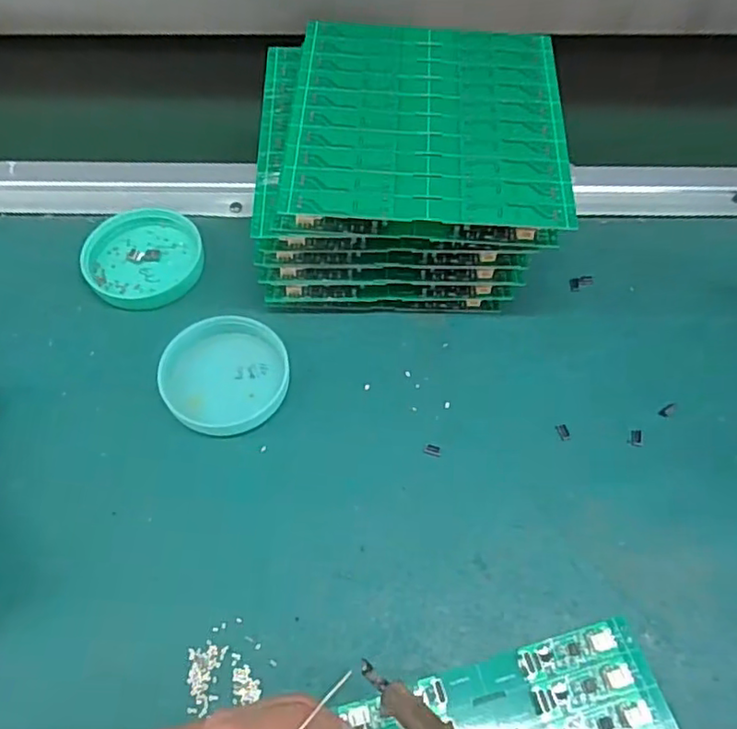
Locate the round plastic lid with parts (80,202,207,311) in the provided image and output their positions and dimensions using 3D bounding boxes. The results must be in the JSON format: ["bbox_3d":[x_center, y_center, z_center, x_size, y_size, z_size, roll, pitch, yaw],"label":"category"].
[{"bbox_3d":[-0.132,-0.065,0.357,0.064,0.014,0.065,0,59,0],"label":"round plastic lid with parts"}]

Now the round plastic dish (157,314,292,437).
[{"bbox_3d":[-0.074,0.003,0.318,0.061,0.013,0.066,0,59,0],"label":"round plastic dish"}]

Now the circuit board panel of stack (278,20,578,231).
[{"bbox_3d":[0.031,-0.127,0.309,0.134,0.009,0.137,3,59,1],"label":"circuit board panel of stack"}]

